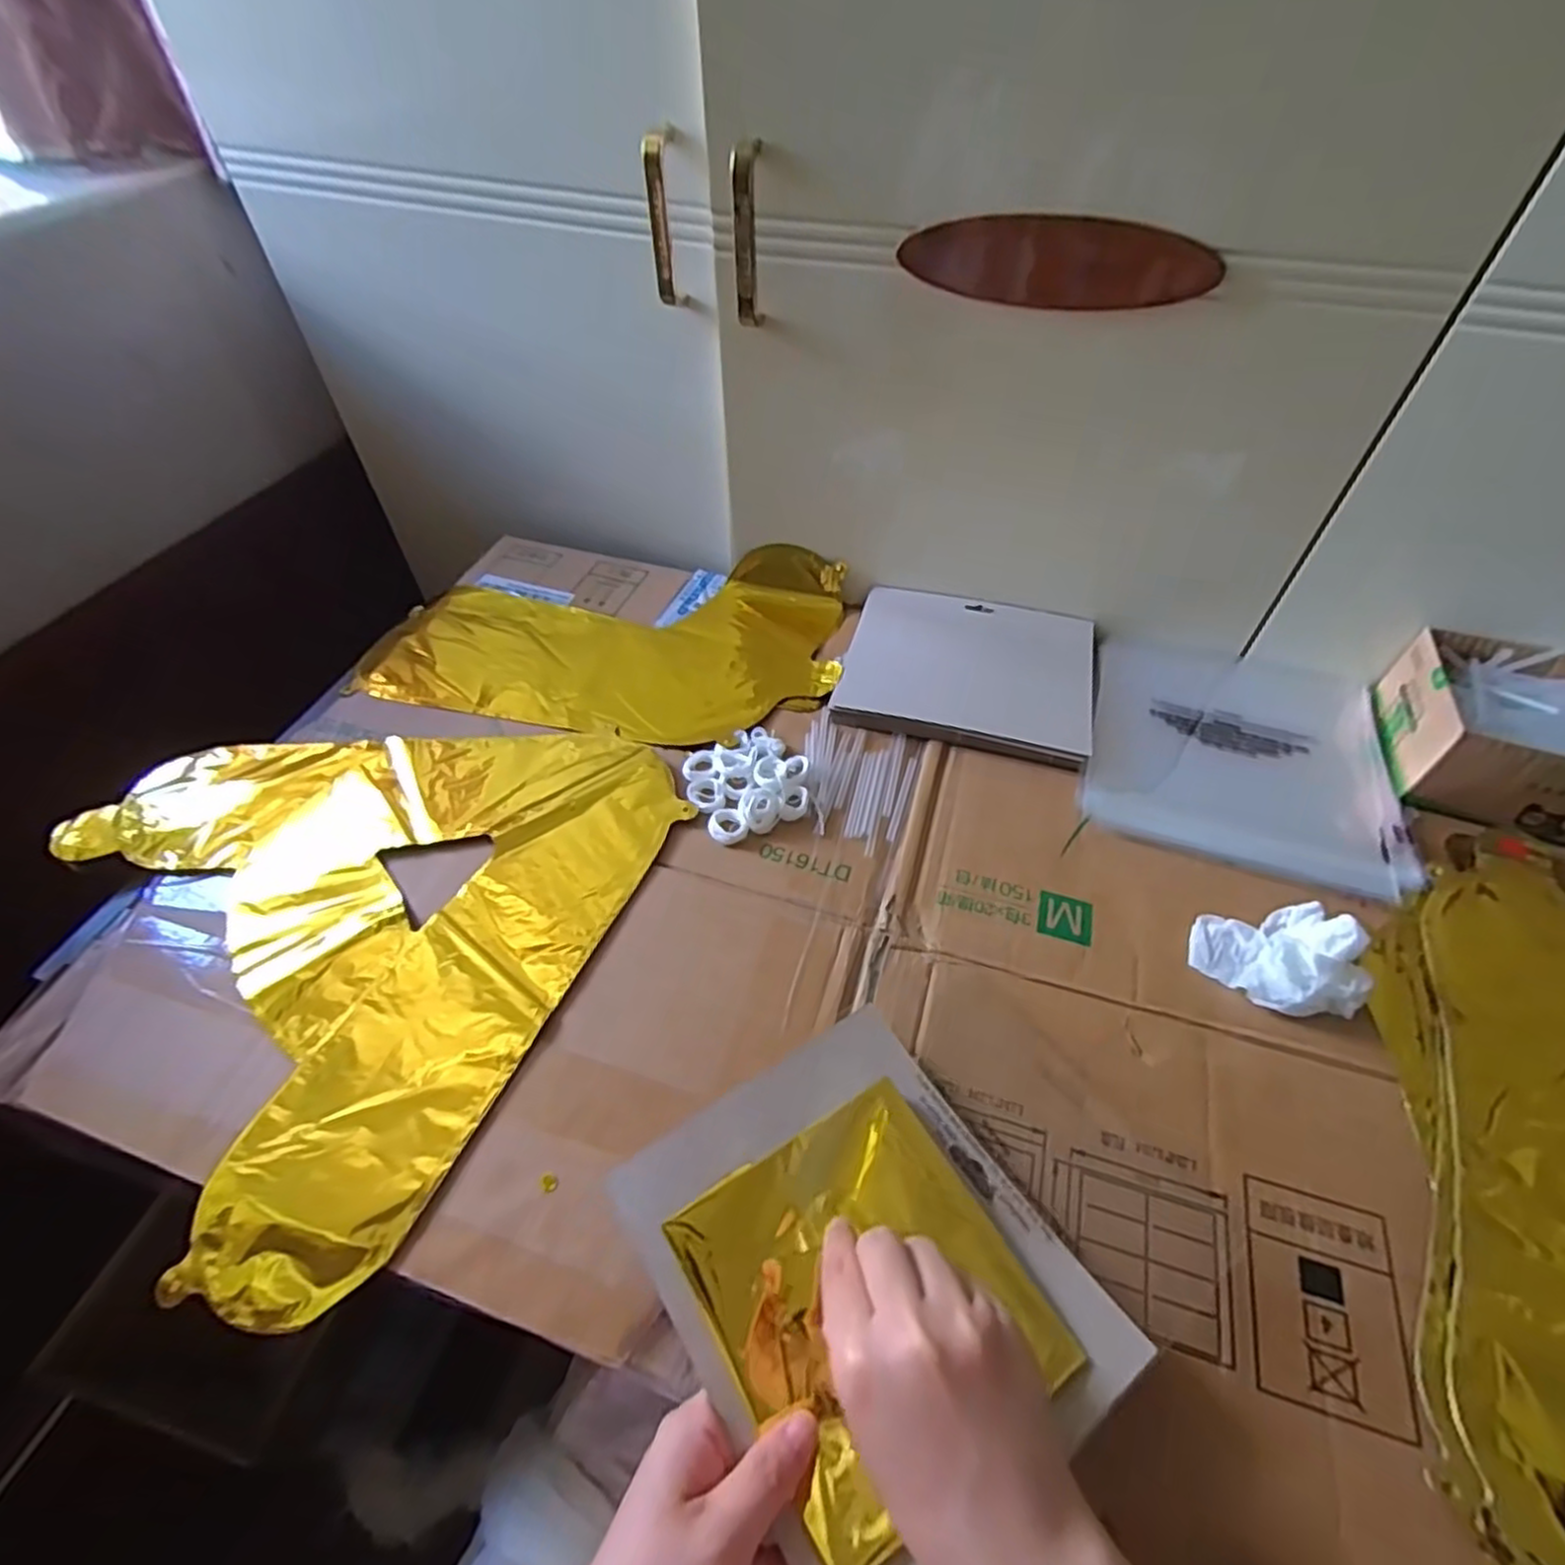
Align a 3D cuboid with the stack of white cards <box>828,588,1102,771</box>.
[{"bbox_3d":[0.154,-0.094,0.605,0.196,0.013,0.166,13,52,10],"label":"stack of white cards"}]

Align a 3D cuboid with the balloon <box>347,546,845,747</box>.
[{"bbox_3d":[-0.150,-0.123,0.637,0.392,0.025,0.225,2,51,1],"label":"balloon"}]

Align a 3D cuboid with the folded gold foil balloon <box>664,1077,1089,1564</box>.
[{"bbox_3d":[0.039,0.223,0.325,0.129,0.016,0.137,-25,63,-20],"label":"folded gold foil balloon"}]

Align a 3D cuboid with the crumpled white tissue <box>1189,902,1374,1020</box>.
[{"bbox_3d":[0.294,0.100,0.435,0.084,0.036,0.065,-2,51,-2],"label":"crumpled white tissue"}]

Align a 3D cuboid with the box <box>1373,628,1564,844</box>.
[{"bbox_3d":[0.545,-0.027,0.519,0.185,0.065,0.140,13,52,10],"label":"box"}]

